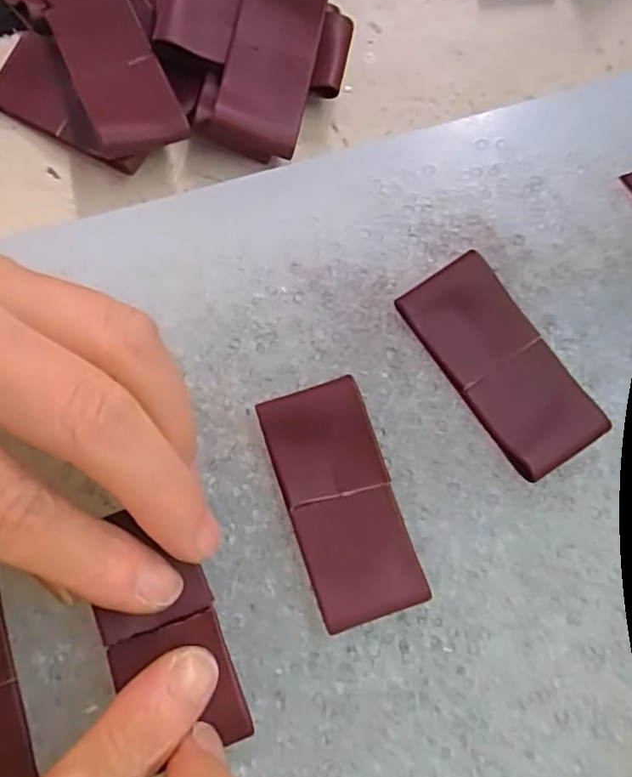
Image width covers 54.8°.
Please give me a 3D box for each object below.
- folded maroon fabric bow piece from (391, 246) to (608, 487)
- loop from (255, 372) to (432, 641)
[{"bbox_3d":[0.050,-0.006,0.168,0.028,0.007,0.060,-35,81,-7],"label":"folded maroon fabric bow piece"},{"bbox_3d":[0.007,0.029,0.158,0.027,0.006,0.059,-18,79,-4],"label":"loop"}]

